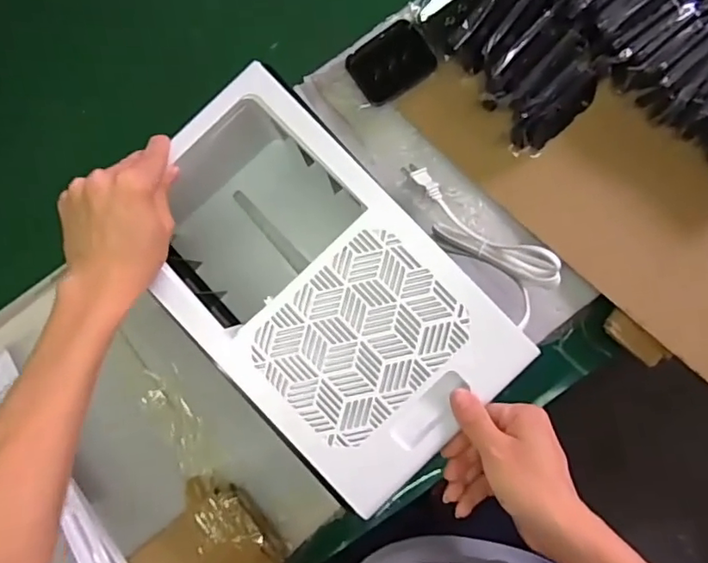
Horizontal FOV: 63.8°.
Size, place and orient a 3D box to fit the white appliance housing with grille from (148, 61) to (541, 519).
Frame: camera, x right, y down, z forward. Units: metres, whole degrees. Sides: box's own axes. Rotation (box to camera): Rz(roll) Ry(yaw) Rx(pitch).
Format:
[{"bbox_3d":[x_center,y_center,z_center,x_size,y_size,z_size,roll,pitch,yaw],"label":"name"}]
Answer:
[{"bbox_3d":[-0.036,0.007,0.546,0.199,0.150,0.336,-43,87,-1],"label":"white appliance housing with grille"}]

